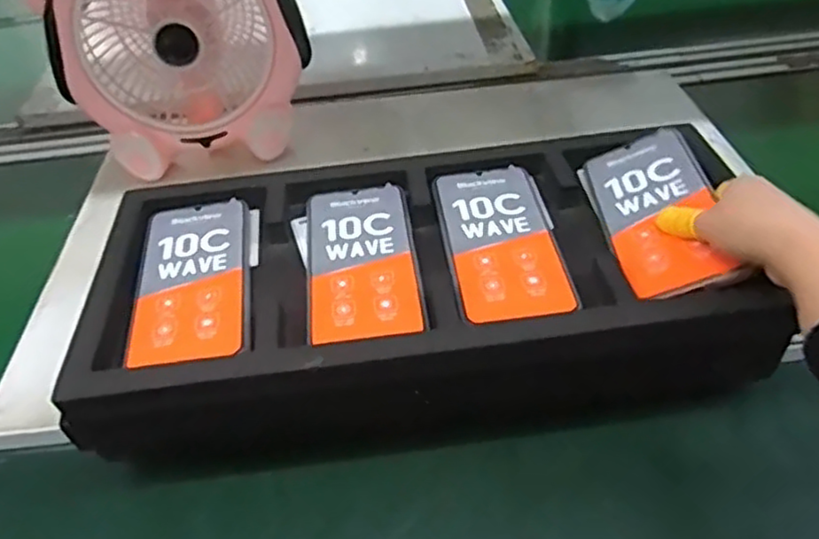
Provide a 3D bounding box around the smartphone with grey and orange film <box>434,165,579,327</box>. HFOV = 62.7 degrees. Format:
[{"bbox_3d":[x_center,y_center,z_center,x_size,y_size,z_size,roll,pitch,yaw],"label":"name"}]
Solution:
[{"bbox_3d":[0.069,-0.021,0.497,0.079,0.012,0.171,-6,42,-2],"label":"smartphone with grey and orange film"}]

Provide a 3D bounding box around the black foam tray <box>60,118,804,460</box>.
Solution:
[{"bbox_3d":[0.014,0.019,0.523,0.465,0.126,0.218,-6,42,-2],"label":"black foam tray"}]

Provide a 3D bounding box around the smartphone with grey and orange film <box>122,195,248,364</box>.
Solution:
[{"bbox_3d":[-0.158,0.004,0.489,0.075,0.008,0.173,-8,42,-5],"label":"smartphone with grey and orange film"}]

